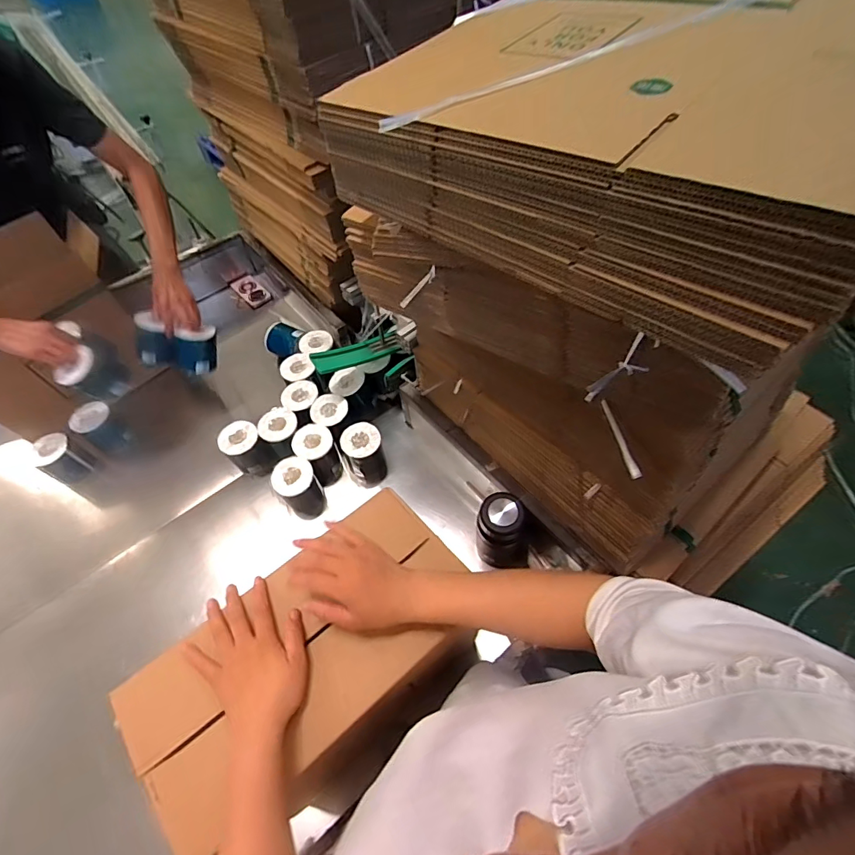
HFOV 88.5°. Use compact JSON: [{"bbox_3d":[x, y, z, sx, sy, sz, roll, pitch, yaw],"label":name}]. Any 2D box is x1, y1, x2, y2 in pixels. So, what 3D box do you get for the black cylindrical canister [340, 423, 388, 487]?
[{"bbox_3d":[-0.157,0.072,1.102,0.093,0.174,0.096,-1,57,2],"label":"black cylindrical canister"}]

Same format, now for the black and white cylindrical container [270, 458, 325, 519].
[{"bbox_3d":[-0.302,0.156,1.061,0.100,0.173,0.094,-1,57,2],"label":"black and white cylindrical container"}]

